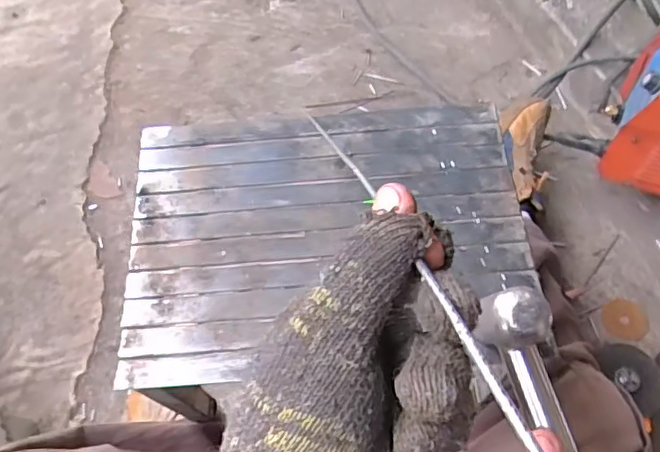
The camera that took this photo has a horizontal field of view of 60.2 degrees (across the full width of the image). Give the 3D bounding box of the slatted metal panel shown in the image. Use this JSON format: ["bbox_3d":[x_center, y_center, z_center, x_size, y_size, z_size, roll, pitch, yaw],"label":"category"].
[{"bbox_3d":[-0.005,0.000,0.506,0.342,0.020,0.248,-5,62,-1],"label":"slatted metal panel"}]

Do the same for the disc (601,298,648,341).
[{"bbox_3d":[0.438,0.139,0.849,0.062,0.004,0.065,-3,58,5],"label":"disc"}]

